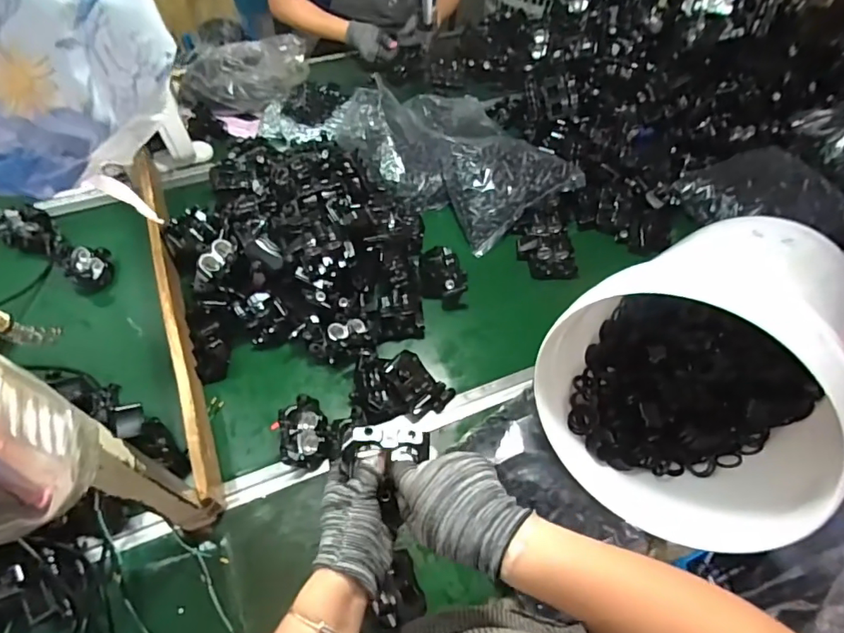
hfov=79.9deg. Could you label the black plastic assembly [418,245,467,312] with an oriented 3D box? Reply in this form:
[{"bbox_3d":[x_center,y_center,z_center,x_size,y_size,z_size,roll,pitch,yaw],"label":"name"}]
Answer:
[{"bbox_3d":[0.033,-0.071,0.884,0.095,0.055,0.112,2,59,-2],"label":"black plastic assembly"}]

